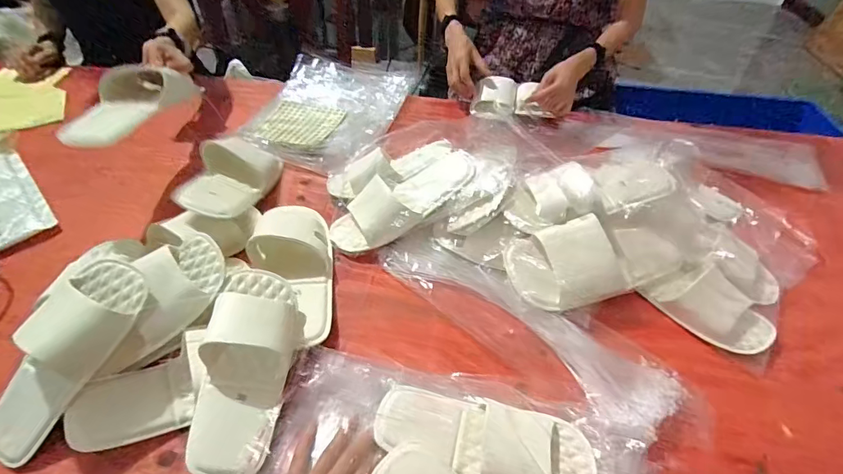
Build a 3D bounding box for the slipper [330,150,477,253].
[{"bbox_3d":[-0.031,-0.064,0.694,0.256,0.052,0.102,-31,53,-3],"label":"slipper"}]

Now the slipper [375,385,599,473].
[{"bbox_3d":[0.063,0.212,0.454,0.227,0.045,0.096,11,47,17],"label":"slipper"}]

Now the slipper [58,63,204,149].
[{"bbox_3d":[-0.478,-0.214,0.697,0.104,0.054,0.231,14,47,11],"label":"slipper"}]

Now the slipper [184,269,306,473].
[{"bbox_3d":[-0.202,0.150,0.503,0.095,0.079,0.236,2,46,-1],"label":"slipper"}]

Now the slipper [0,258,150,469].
[{"bbox_3d":[-0.402,0.129,0.468,0.091,0.060,0.230,24,79,19],"label":"slipper"}]

